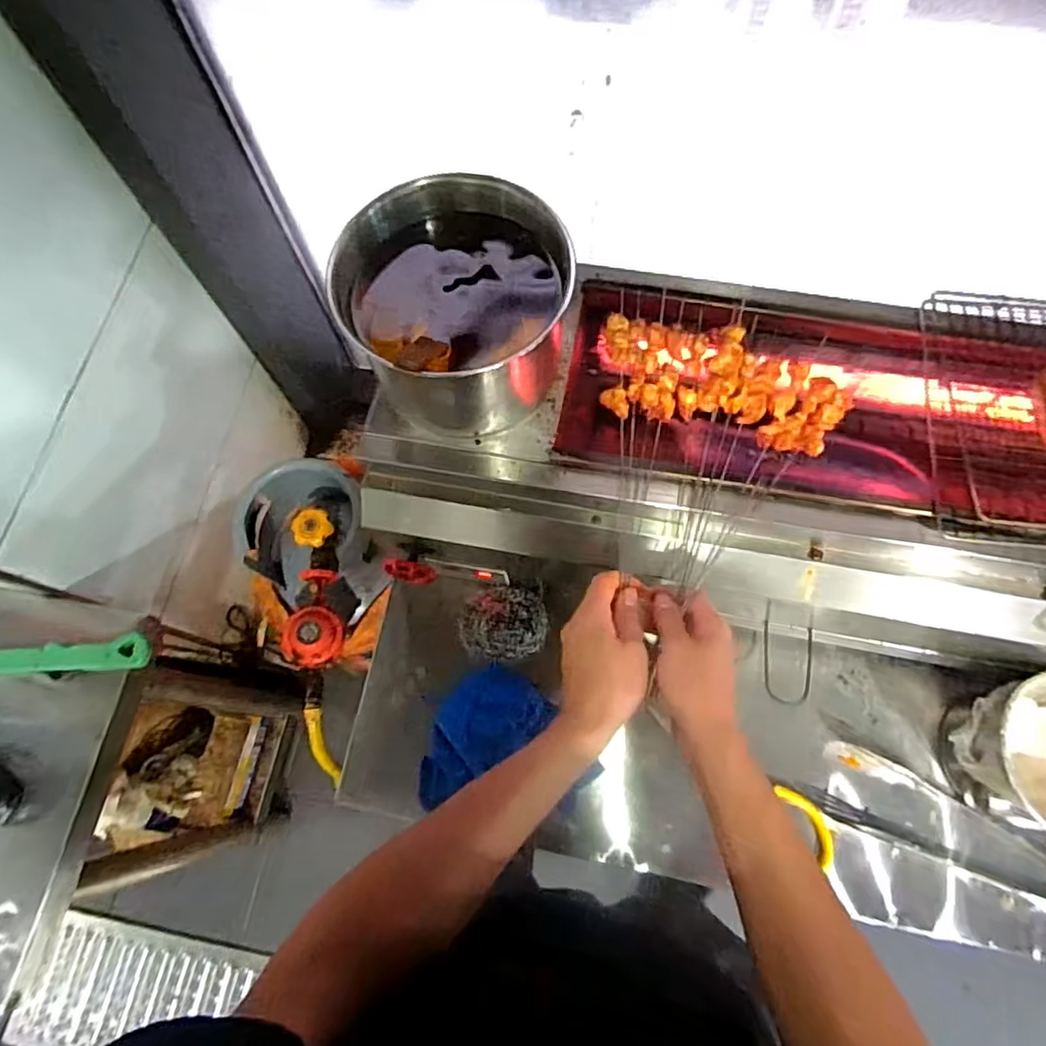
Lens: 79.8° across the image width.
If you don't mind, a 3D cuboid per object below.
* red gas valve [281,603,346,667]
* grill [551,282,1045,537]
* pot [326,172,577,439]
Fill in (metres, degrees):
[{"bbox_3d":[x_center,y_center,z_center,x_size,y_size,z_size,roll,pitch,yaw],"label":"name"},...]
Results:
[{"bbox_3d":[-0.297,0.157,0.880,0.078,0.042,0.085,-1,70,2],"label":"red gas valve"},{"bbox_3d":[0.746,-0.041,0.599,1.422,0.194,0.240,6,70,5],"label":"grill"},{"bbox_3d":[-0.061,-0.177,0.543,0.189,0.161,0.165,14,71,8],"label":"pot"}]

